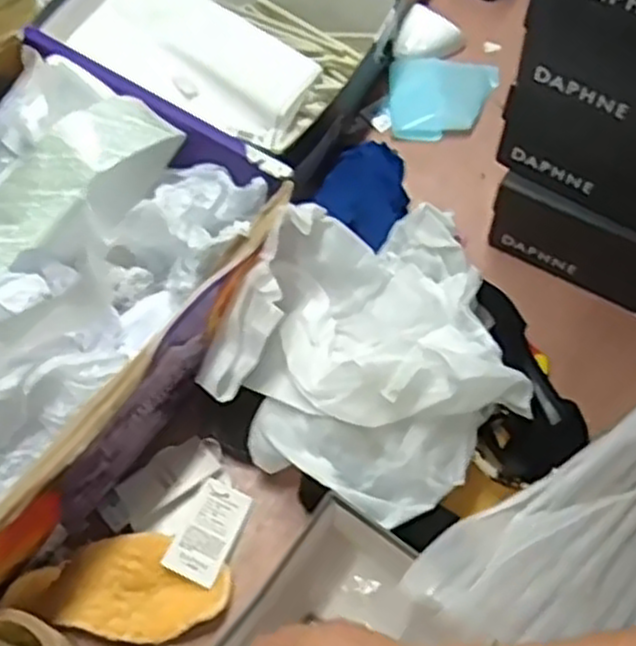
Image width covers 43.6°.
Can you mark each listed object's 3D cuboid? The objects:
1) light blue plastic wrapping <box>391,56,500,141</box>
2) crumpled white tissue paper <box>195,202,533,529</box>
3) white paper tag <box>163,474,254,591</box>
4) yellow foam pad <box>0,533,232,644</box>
[{"bbox_3d":[0.136,-0.242,0.855,0.113,0.018,0.106,2,61,1],"label":"light blue plastic wrapping"},{"bbox_3d":[0.047,0.013,0.611,0.212,0.089,0.221,33,66,17],"label":"crumpled white tissue paper"},{"bbox_3d":[-0.086,0.164,0.627,0.042,0.005,0.079,28,56,0],"label":"white paper tag"},{"bbox_3d":[-0.145,0.195,0.595,0.152,0.028,0.074,2,61,1],"label":"yellow foam pad"}]

